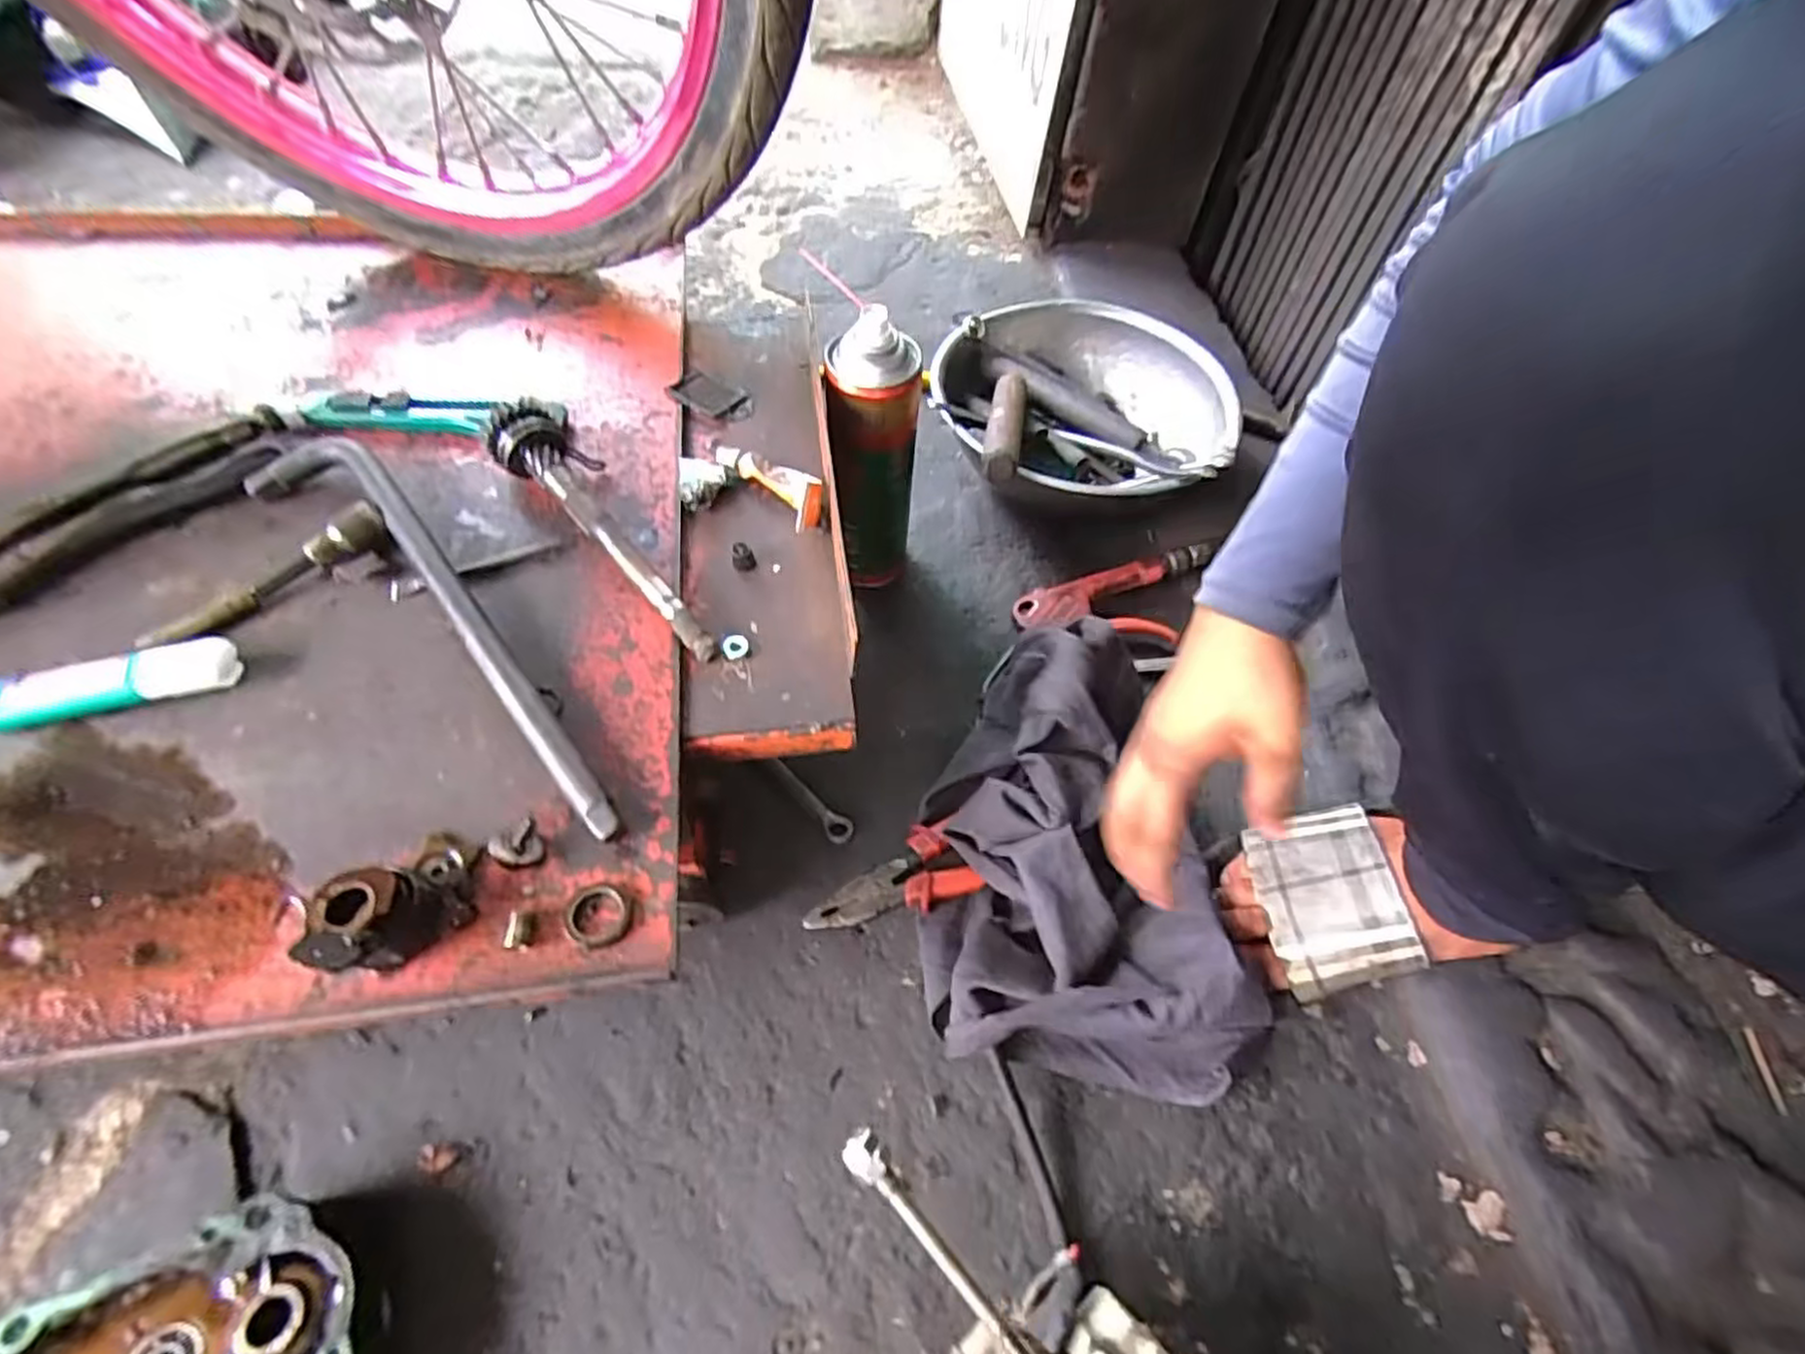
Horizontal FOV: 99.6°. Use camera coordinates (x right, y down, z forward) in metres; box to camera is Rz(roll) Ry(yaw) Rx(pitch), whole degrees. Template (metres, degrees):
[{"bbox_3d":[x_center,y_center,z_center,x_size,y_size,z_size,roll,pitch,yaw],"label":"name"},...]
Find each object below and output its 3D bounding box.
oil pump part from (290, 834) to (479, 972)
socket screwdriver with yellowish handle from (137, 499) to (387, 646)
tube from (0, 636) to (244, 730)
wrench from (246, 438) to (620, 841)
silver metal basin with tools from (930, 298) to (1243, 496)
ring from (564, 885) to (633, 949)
[{"bbox_3d":[-0.201,0.091,0.306,0.040,0.034,0.062,26,59,11],"label":"oil pump part"},{"bbox_3d":[-0.323,-0.050,0.392,0.019,0.024,0.115,38,62,18],"label":"socket screwdriver with yellowish handle"},{"bbox_3d":[-0.372,0.005,0.354,0.106,0.019,0.023,-13,59,-13],"label":"tube"},{"bbox_3d":[-0.239,-0.027,0.388,0.053,0.022,0.308,-38,67,-25],"label":"wrench"},{"bbox_3d":[0.157,-0.239,0.689,0.251,0.130,0.258,2,57,-4],"label":"silver metal basin with tools"},{"bbox_3d":[-0.129,0.101,0.324,0.028,0.007,0.025,41,63,20],"label":"ring"}]

